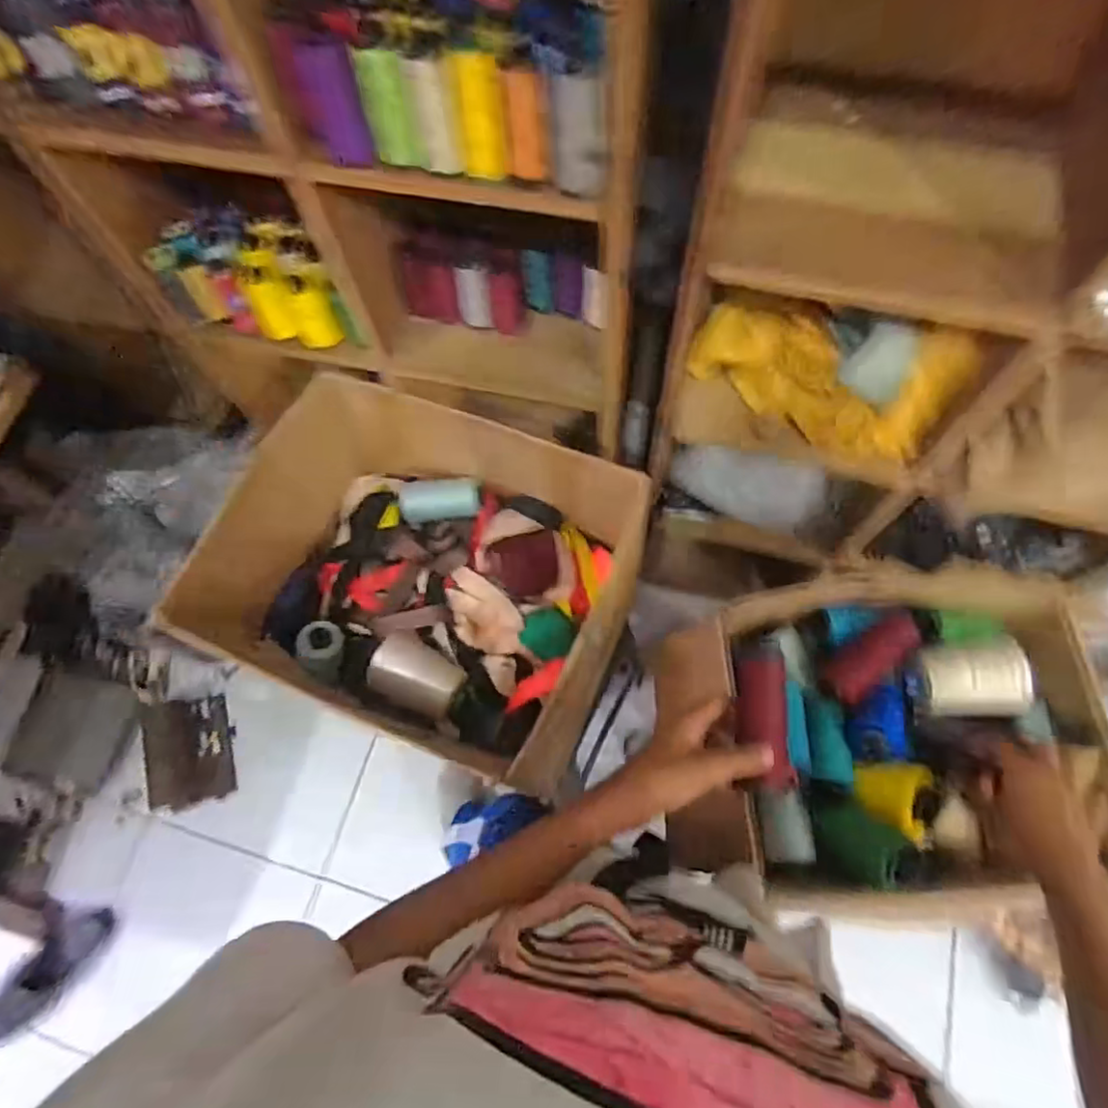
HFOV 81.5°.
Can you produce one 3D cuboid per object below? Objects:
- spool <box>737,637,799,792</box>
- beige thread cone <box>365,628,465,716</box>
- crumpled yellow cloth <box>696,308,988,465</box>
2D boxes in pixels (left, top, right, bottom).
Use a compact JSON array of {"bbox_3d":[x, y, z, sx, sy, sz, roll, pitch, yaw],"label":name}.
[{"bbox_3d":[0.174,0.132,0.539,0.040,0.030,0.122,-1,63,2],"label":"spool"},{"bbox_3d":[-0.166,0.146,0.793,0.109,0.059,0.080,24,70,12],"label":"beige thread cone"},{"bbox_3d":[0.342,-0.232,0.827,0.301,0.152,0.113,29,71,13],"label":"crumpled yellow cloth"}]

